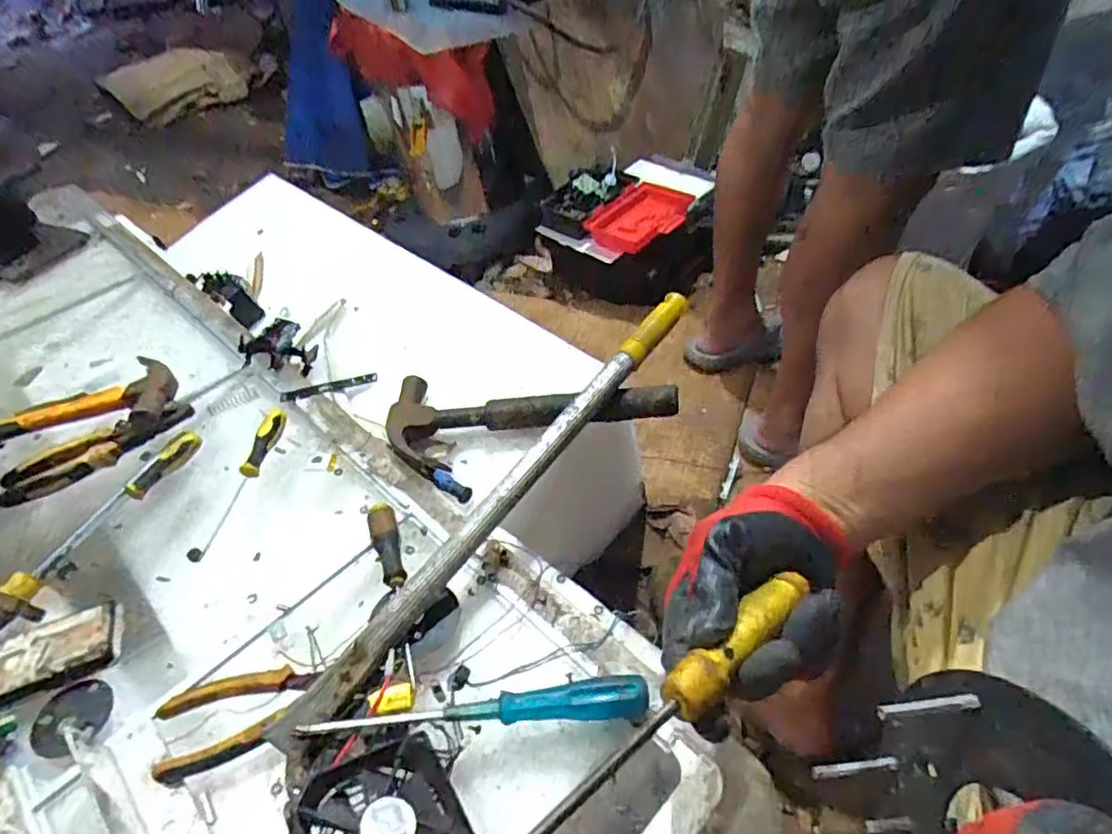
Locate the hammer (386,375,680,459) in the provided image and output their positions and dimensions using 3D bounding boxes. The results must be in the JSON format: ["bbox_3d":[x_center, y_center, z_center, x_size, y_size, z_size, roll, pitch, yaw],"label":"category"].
[{"bbox_3d":[-0.029,-0.015,0.653,0.298,0.044,0.115,-6,47,1],"label":"hammer"}]

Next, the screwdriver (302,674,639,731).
[{"bbox_3d":[-0.053,0.208,0.445,0.236,0.030,0.026,-5,47,2],"label":"screwdriver"}]

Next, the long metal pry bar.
[{"bbox_3d":[-0.031,0.059,0.557,0.043,0.069,0.527,26,55,27],"label":"long metal pry bar"}]

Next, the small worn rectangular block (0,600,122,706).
[{"bbox_3d":[-0.408,0.193,0.504,0.100,0.026,0.052,-21,49,-13],"label":"small worn rectangular block"}]

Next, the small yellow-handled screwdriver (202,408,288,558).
[{"bbox_3d":[-0.314,0.058,0.626,0.023,0.022,0.170,4,48,10],"label":"small yellow-handled screwdriver"}]

